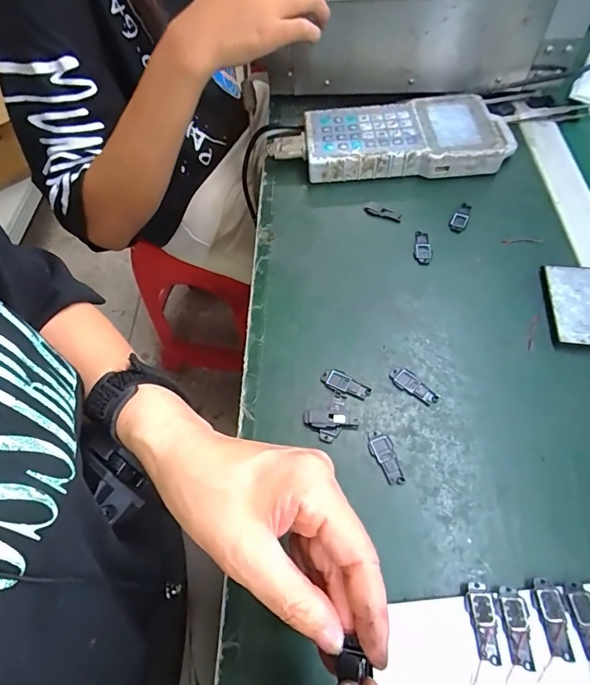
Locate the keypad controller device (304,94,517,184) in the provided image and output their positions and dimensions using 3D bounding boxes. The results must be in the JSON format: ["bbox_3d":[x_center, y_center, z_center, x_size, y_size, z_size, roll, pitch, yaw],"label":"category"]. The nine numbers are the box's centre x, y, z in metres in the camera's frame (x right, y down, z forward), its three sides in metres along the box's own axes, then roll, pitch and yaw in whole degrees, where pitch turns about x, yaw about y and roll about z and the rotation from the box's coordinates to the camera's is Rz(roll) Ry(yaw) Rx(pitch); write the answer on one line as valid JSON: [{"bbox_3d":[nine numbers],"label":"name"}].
[{"bbox_3d":[0.125,-0.226,0.472,0.225,0.035,0.108,-5,58,2],"label":"keypad controller device"}]

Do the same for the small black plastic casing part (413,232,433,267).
[{"bbox_3d":[0.123,-0.091,0.408,0.016,0.006,0.038,5,59,8],"label":"small black plastic casing part"}]

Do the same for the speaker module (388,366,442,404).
[{"bbox_3d":[0.094,0.034,0.335,0.041,0.004,0.014,36,68,23],"label":"speaker module"}]

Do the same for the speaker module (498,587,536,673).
[{"bbox_3d":[0.128,0.164,0.245,0.014,0.004,0.039,2,59,6],"label":"speaker module"}]

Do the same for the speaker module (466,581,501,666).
[{"bbox_3d":[0.110,0.163,0.248,0.016,0.004,0.038,5,59,8],"label":"speaker module"}]

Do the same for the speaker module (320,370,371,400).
[{"bbox_3d":[0.040,0.034,0.339,0.039,0.004,0.017,25,64,19],"label":"speaker module"}]

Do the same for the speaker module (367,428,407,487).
[{"bbox_3d":[0.066,0.083,0.307,0.017,0.004,0.041,-20,59,-7],"label":"speaker module"}]

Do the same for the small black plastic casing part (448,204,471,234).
[{"bbox_3d":[0.166,-0.125,0.424,0.015,0.005,0.039,26,64,19],"label":"small black plastic casing part"}]

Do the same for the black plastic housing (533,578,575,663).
[{"bbox_3d":[0.150,0.160,0.245,0.015,0.004,0.039,-2,59,4],"label":"black plastic housing"}]

